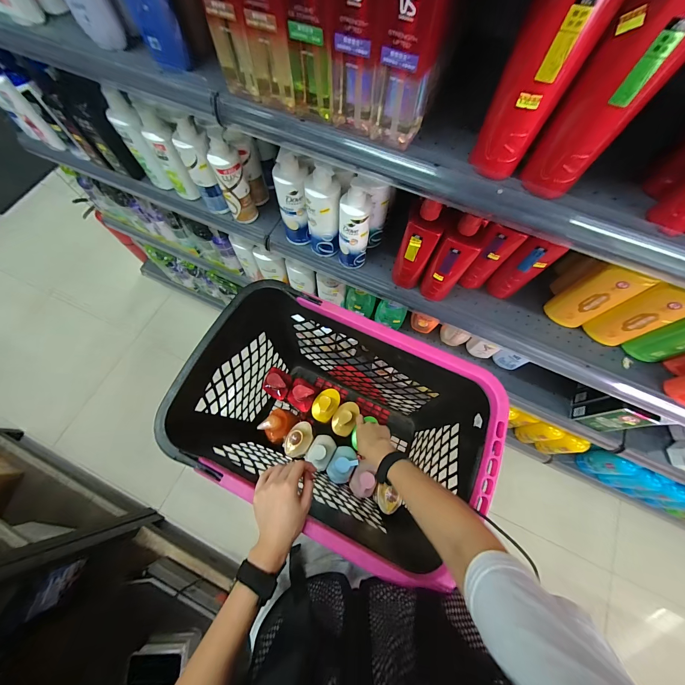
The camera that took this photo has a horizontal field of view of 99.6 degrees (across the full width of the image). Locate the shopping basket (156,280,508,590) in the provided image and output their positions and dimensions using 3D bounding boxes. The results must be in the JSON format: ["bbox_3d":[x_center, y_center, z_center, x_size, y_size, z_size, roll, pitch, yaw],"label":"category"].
[{"bbox_3d":[-0.017,0.192,0.718,0.554,0.451,0.381,27,72,9],"label":"shopping basket"}]

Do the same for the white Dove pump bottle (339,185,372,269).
[{"bbox_3d":[0.025,-0.245,0.643,0.066,0.202,0.050,5,70,1],"label":"white Dove pump bottle"}]

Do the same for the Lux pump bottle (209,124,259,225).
[{"bbox_3d":[-0.259,-0.381,0.684,0.064,0.203,0.062,-21,72,-8],"label":"Lux pump bottle"}]

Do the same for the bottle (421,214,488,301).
[{"bbox_3d":[0.229,-0.171,0.600,0.068,0.213,0.072,31,73,10],"label":"bottle"}]

